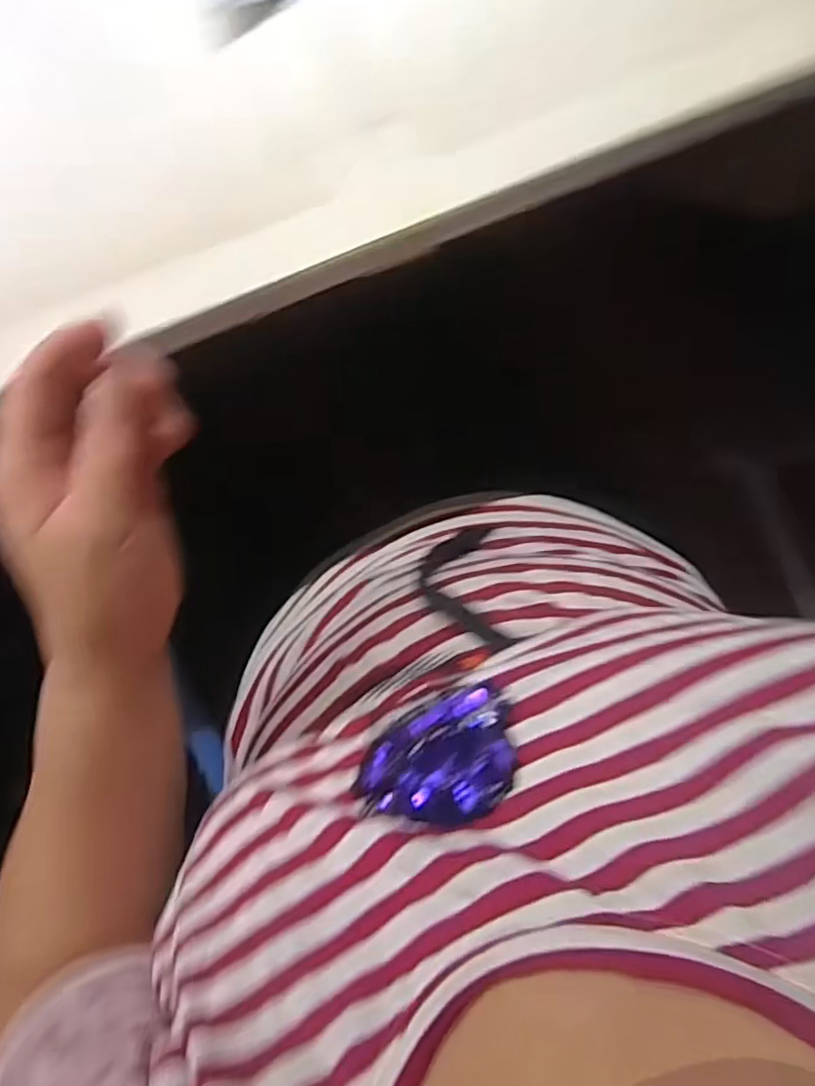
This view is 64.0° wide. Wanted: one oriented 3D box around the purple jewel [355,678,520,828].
[{"bbox_3d":[0.011,0.086,0.264,0.064,0.007,0.053,-14,52,15],"label":"purple jewel"}]

